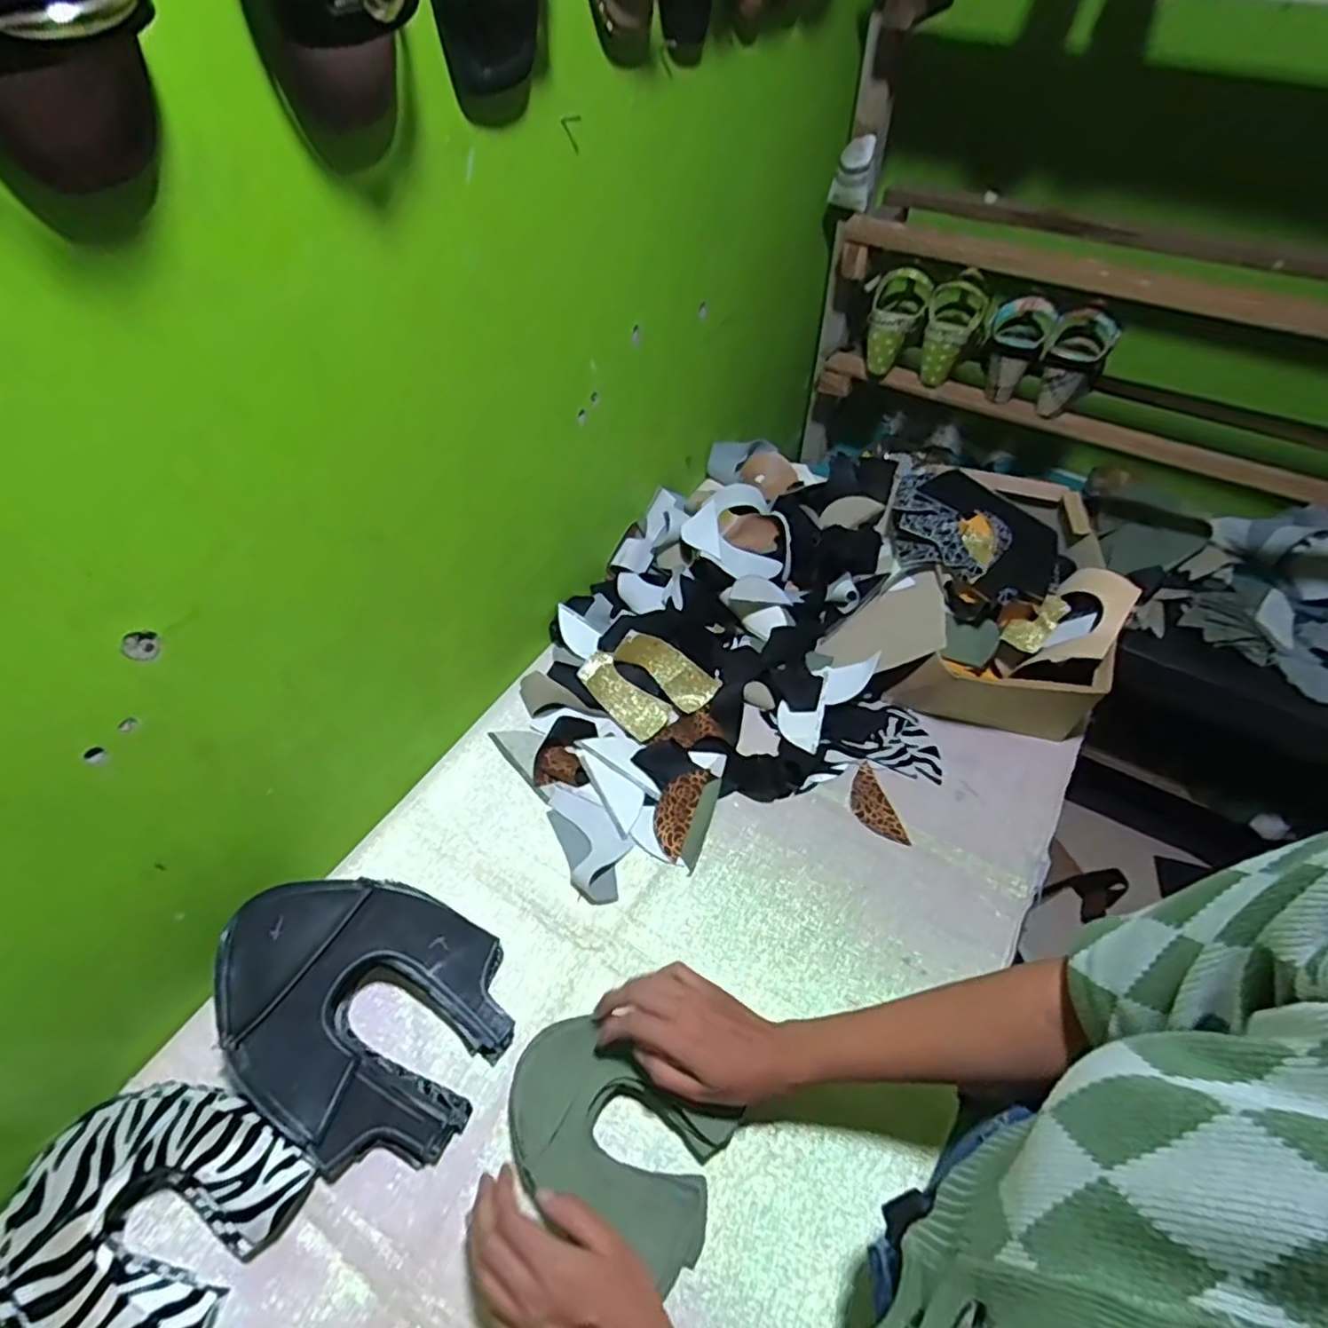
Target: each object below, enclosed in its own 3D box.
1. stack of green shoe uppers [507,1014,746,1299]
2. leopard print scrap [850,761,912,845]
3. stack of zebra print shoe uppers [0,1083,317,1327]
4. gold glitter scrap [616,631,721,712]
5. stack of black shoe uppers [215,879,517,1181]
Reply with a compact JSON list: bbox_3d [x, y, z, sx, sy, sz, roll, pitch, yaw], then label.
[{"bbox_3d":[-0.037,0.362,0.523,0.170,0.056,0.104,24,55,18],"label":"stack of green shoe uppers"},{"bbox_3d":[0.223,0.153,0.727,0.040,0.006,0.093,-14,52,-11],"label":"leopard print scrap"},{"bbox_3d":[-0.372,0.395,0.484,0.179,0.079,0.167,22,54,17],"label":"stack of zebra print shoe uppers"},{"bbox_3d":[0.003,0.006,0.790,0.121,0.051,0.011,37,13,7],"label":"gold glitter scrap"},{"bbox_3d":[-0.251,0.276,0.562,0.229,0.100,0.195,22,54,17],"label":"stack of black shoe uppers"}]

